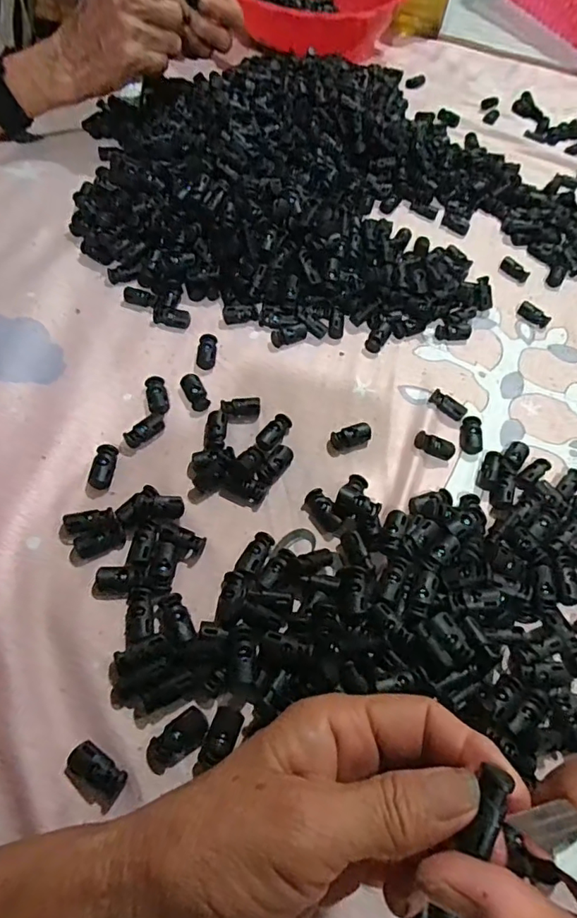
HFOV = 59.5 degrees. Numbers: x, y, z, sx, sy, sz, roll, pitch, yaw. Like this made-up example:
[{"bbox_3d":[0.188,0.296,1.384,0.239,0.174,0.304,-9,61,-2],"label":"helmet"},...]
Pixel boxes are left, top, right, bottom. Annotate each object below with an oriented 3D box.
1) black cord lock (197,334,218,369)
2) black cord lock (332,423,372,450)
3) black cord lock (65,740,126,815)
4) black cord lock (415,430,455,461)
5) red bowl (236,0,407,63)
[{"bbox_3d":[-0.060,-0.079,0.374,0.014,0.007,0.030,-1,60,-5],"label":"black cord lock"},{"bbox_3d":[0.043,-0.015,0.347,0.026,0.010,0.013,-16,62,-13],"label":"black cord lock"},{"bbox_3d":[-0.089,0.146,0.232,0.028,0.007,0.018,32,63,14],"label":"black cord lock"},{"bbox_3d":[0.099,-0.009,0.344,0.029,0.009,0.011,23,60,-6],"label":"black cord lock"},{"bbox_3d":[0.021,-0.589,0.667,0.237,0.068,0.222,15,60,5],"label":"red bowl"}]

